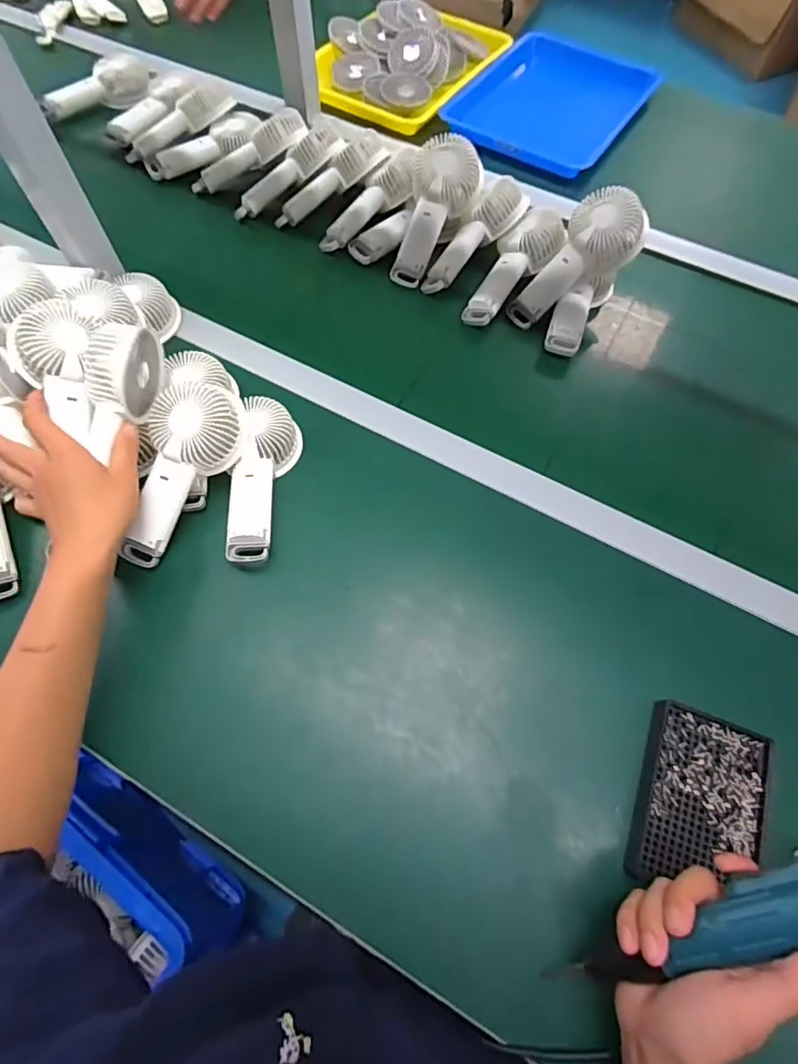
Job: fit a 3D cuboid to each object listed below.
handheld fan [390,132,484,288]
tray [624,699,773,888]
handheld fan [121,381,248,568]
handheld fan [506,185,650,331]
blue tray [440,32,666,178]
[{"bbox_3d":[0.040,-0.404,0.675,0.094,0.042,0.178,25,97,10],"label":"handheld fan"},{"bbox_3d":[0.244,0.217,0.430,0.093,0.022,0.134,20,66,8],"label":"tray"},{"bbox_3d":[-0.214,-0.056,0.509,0.078,0.038,0.179,23,87,9],"label":"handheld fan"},{"bbox_3d":[0.207,-0.325,0.639,0.177,0.050,0.078,-41,68,19],"label":"handheld fan"},{"bbox_3d":[0.250,-0.695,0.847,0.257,0.043,0.347,28,68,11],"label":"blue tray"}]

